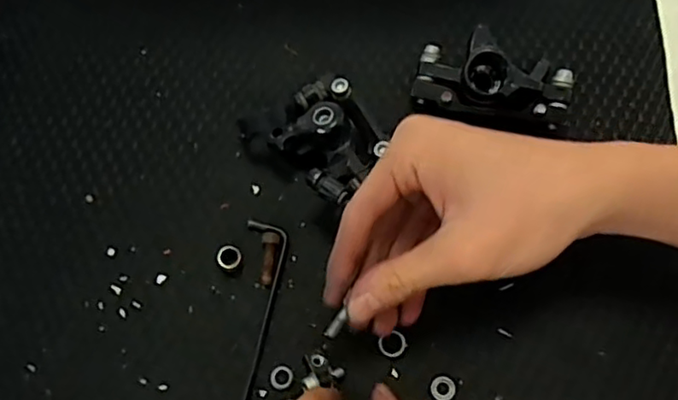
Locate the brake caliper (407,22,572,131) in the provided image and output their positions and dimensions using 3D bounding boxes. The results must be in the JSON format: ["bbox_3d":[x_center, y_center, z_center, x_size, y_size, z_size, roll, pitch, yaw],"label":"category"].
[{"bbox_3d":[0.087,-0.070,0.343,0.087,0.038,0.043,9,72,5],"label":"brake caliper"}]

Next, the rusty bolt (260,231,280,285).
[{"bbox_3d":[-0.038,0.031,0.335,0.009,0.008,0.029,8,72,5],"label":"rusty bolt"}]

